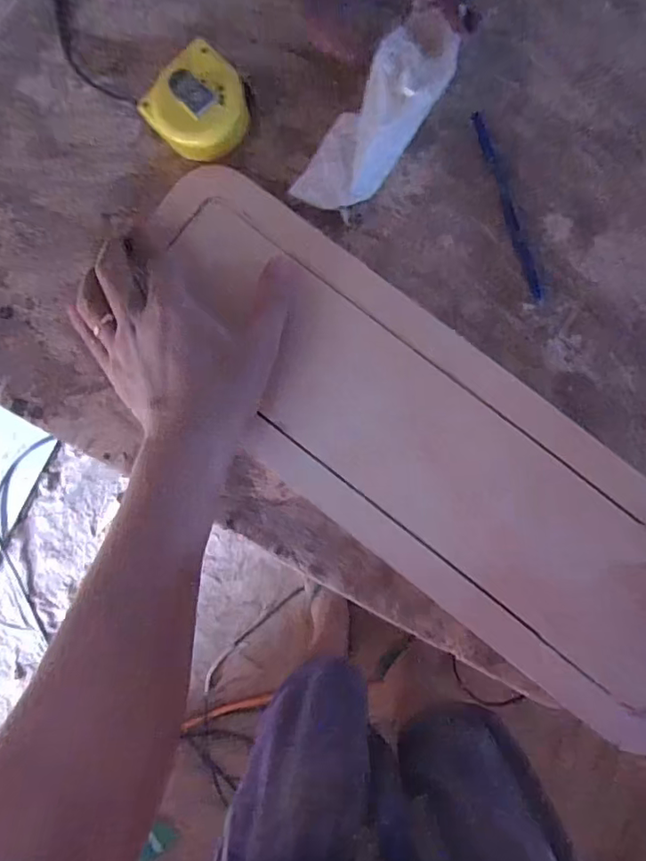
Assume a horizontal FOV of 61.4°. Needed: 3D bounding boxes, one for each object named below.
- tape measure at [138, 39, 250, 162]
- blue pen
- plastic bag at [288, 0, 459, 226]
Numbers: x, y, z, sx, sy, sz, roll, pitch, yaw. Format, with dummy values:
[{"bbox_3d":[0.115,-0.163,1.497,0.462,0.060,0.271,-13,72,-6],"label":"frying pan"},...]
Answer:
[{"bbox_3d":[-0.084,-0.224,0.380,0.064,0.028,0.062,45,91,6],"label":"tape measure"},{"bbox_3d":[0.129,-0.155,0.375,0.009,0.007,0.135,-18,85,4],"label":"blue pen"},{"bbox_3d":[0.039,-0.209,0.357,0.050,0.036,0.142,38,104,6],"label":"plastic bag"}]

